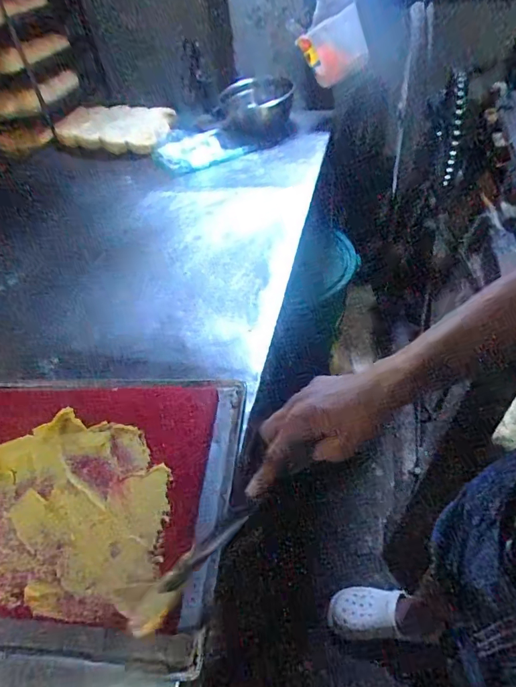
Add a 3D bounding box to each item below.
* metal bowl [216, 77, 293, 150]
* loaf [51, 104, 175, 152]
[{"bbox_3d":[-0.013,-0.632,1.171,0.215,0.129,0.210,-2,46,5],"label":"metal bowl"},{"bbox_3d":[-0.397,-0.618,1.229,0.305,0.089,0.172,-5,46,3],"label":"loaf"}]

